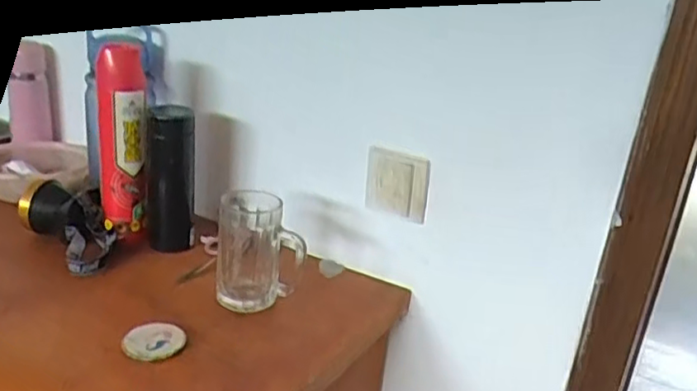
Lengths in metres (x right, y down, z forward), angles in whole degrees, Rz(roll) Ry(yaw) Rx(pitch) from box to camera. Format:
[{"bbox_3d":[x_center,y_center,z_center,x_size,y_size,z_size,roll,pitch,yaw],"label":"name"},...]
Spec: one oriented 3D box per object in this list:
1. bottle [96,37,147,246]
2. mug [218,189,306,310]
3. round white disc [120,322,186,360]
[{"bbox_3d":[-0.315,-0.070,0.893,0.062,0.268,0.057,-2,21,-21],"label":"bottle"},{"bbox_3d":[-0.113,0.067,0.820,0.104,0.132,0.095,4,20,-5],"label":"mug"},{"bbox_3d":[-0.215,0.162,0.719,0.068,0.012,0.065,5,20,-2],"label":"round white disc"}]

